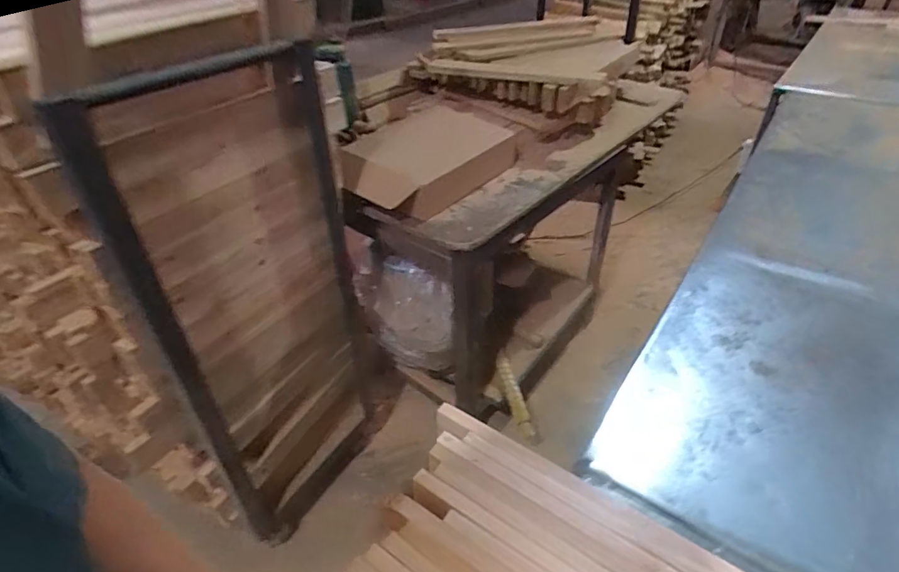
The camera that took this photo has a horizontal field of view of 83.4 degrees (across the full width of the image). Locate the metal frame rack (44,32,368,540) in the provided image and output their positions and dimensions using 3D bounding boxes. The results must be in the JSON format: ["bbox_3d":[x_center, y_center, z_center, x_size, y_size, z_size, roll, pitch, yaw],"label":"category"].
[{"bbox_3d":[-0.360,0.097,1.079,0.081,1.069,0.459,22,44,27],"label":"metal frame rack"}]

